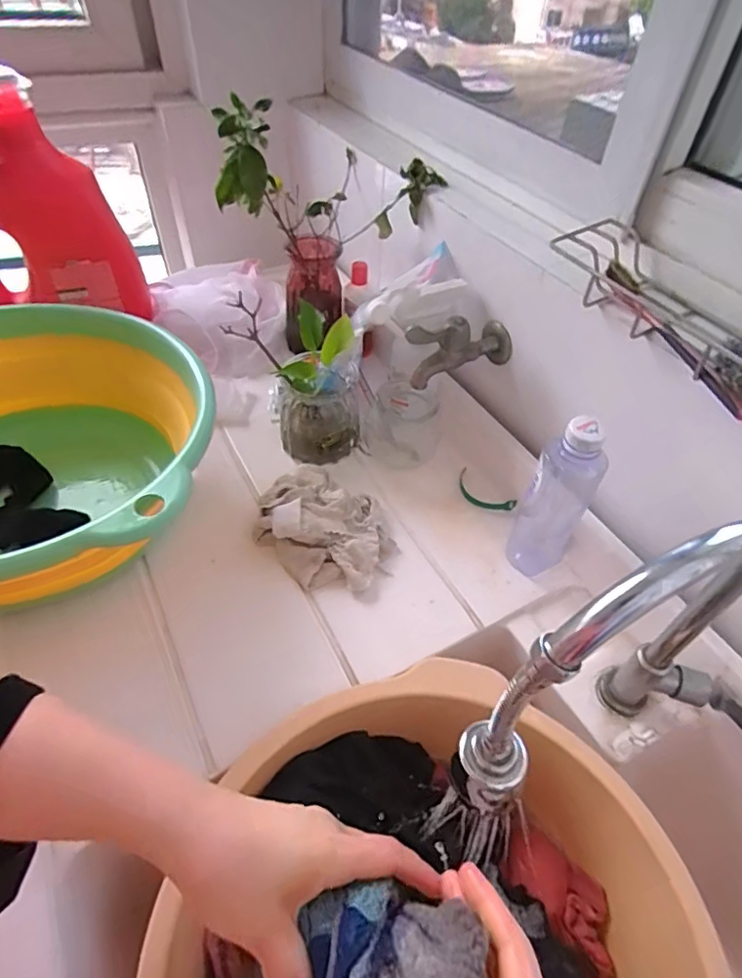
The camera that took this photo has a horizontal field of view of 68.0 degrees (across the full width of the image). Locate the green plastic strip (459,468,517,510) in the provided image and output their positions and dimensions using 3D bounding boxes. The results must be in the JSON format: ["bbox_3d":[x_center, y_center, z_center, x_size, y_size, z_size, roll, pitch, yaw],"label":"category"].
[{"bbox_3d":[0.128,0.004,0.641,0.036,0.016,0.081,-31,57,-26],"label":"green plastic strip"}]

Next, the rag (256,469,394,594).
[{"bbox_3d":[-0.050,0.037,0.578,0.147,0.045,0.122,26,53,19],"label":"rag"}]

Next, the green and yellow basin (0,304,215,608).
[{"bbox_3d":[-0.344,-0.011,0.542,0.361,0.169,0.348,-18,52,-18],"label":"green and yellow basin"}]

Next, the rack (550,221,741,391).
[{"bbox_3d":[0.262,-0.131,0.441,0.088,0.038,0.286,-20,53,-19],"label":"rack"}]

